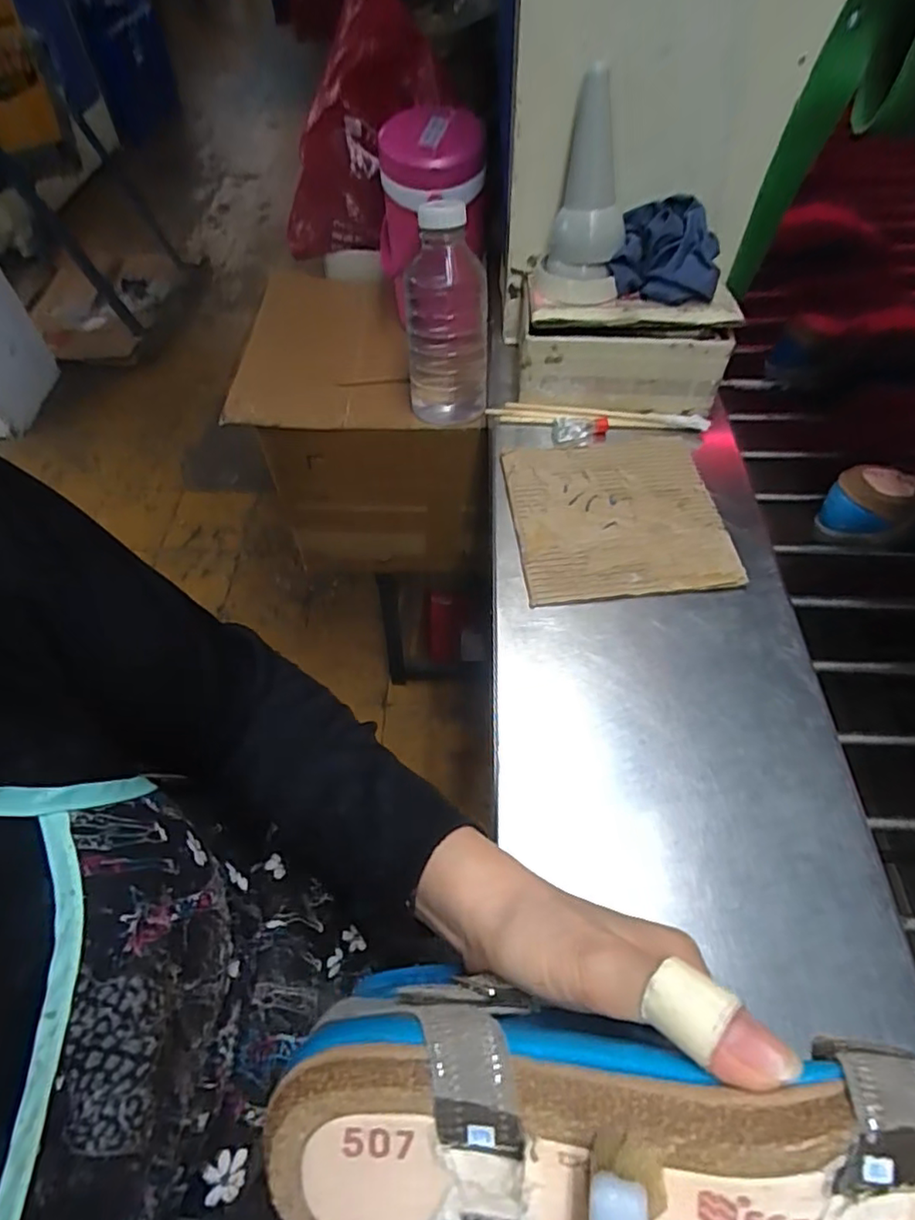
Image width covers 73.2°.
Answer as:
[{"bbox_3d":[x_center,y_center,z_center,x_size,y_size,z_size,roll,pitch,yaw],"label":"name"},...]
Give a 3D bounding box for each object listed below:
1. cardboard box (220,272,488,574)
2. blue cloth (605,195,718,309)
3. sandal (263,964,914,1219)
[{"bbox_3d":[-0.116,-0.276,0.925,0.322,0.321,0.310,2,55,1],"label":"cardboard box"},{"bbox_3d":[0.196,-0.332,0.567,0.097,0.053,0.087,12,56,8],"label":"blue cloth"},{"bbox_3d":[0.064,0.157,0.181,0.225,0.055,0.082,5,93,11],"label":"sandal"}]

